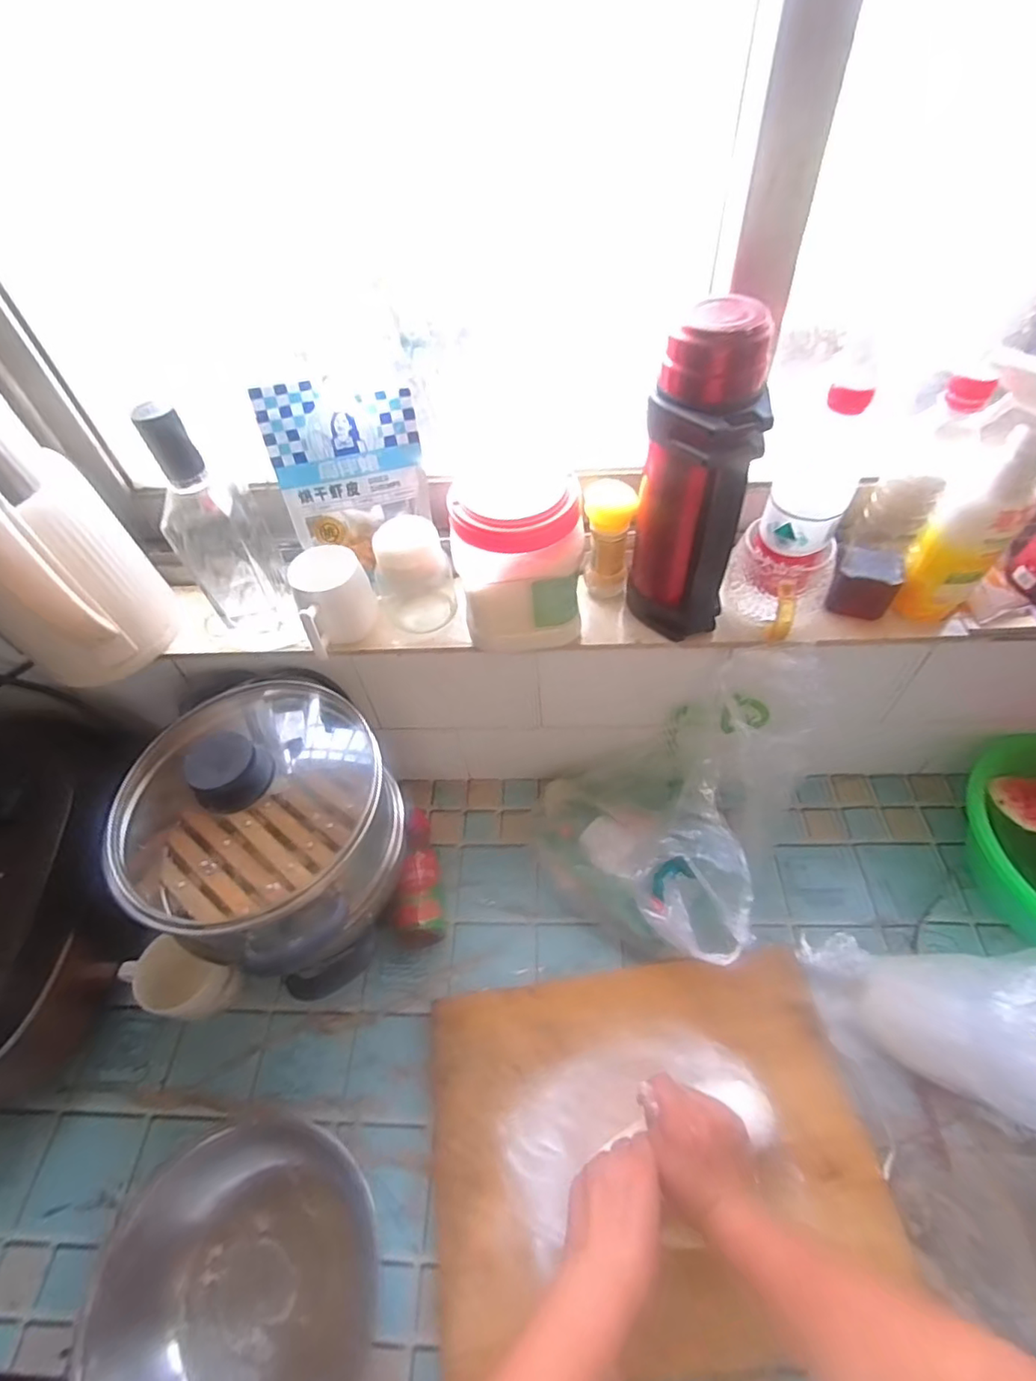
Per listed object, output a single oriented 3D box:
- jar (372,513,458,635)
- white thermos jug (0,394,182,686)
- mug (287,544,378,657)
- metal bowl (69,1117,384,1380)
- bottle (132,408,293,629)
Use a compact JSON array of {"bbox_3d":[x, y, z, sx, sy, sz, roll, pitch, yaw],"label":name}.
[{"bbox_3d":[-0.104,-0.117,0.609,0.060,0.116,0.060,-2,52,3],"label":"jar"},{"bbox_3d":[-0.413,-0.114,0.533,0.126,0.255,0.139,32,61,26],"label":"white thermos jug"},{"bbox_3d":[-0.180,-0.086,0.595,0.071,0.092,0.069,-19,53,-10],"label":"mug"},{"bbox_3d":[-0.237,0.512,0.501,0.216,0.105,0.223,-2,52,3],"label":"metal bowl"},{"bbox_3d":[-0.282,-0.150,0.559,0.068,0.230,0.078,-14,52,-6],"label":"bottle"}]

